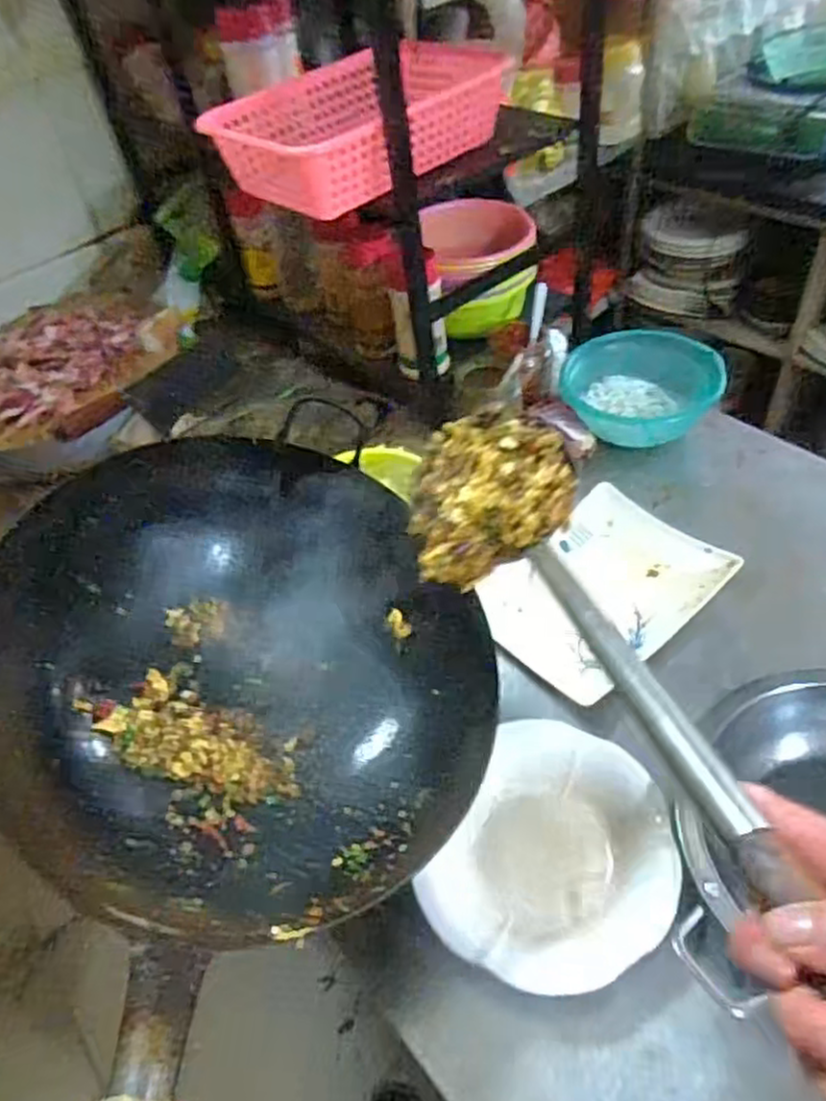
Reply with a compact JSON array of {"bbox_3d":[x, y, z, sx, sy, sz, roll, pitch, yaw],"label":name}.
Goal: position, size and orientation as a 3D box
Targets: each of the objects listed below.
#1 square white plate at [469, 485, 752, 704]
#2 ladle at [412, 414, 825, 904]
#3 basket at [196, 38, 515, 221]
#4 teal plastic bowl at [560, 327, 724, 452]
[{"bbox_3d":[0.198,0.037,0.798,0.236,0.030,0.190,-35,55,-21],"label":"square white plate"},{"bbox_3d":[0.095,0.048,0.393,0.116,0.080,0.464,-14,32,-5],"label":"ladle"},{"bbox_3d":[-0.068,-0.503,0.873,0.228,0.073,0.279,34,61,29],"label":"basket"},{"bbox_3d":[0.303,-0.218,0.977,0.202,0.064,0.178,19,55,21],"label":"teal plastic bowl"}]

